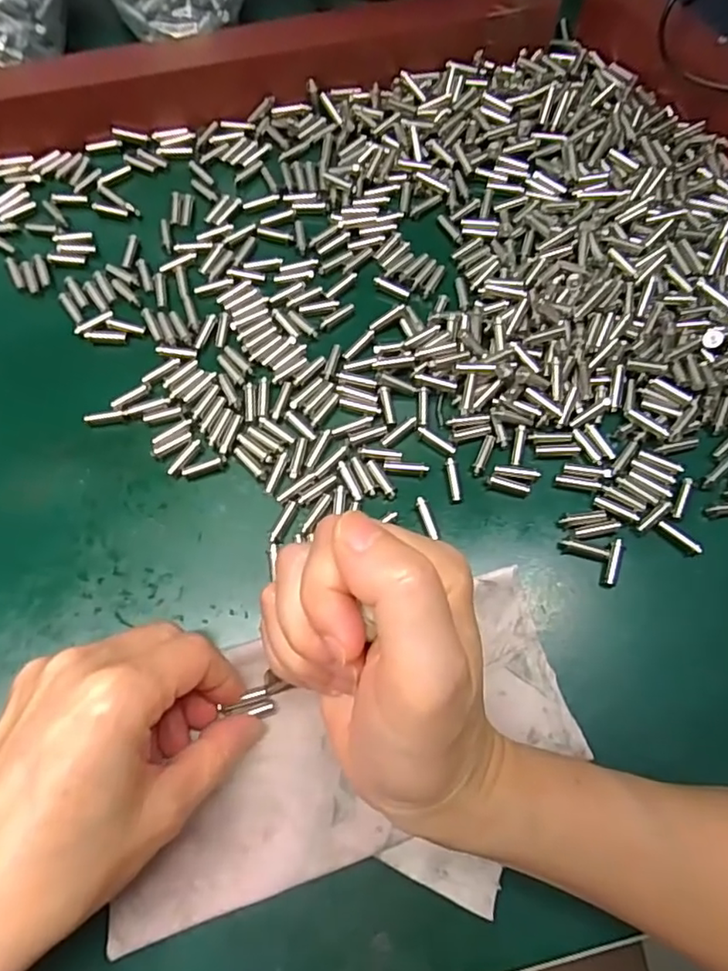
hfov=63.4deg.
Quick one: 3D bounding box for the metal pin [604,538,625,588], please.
[{"bbox_3d":[0.110,0.033,0.258,0.005,0.004,0.022,21,73,6],"label":"metal pin"}]

